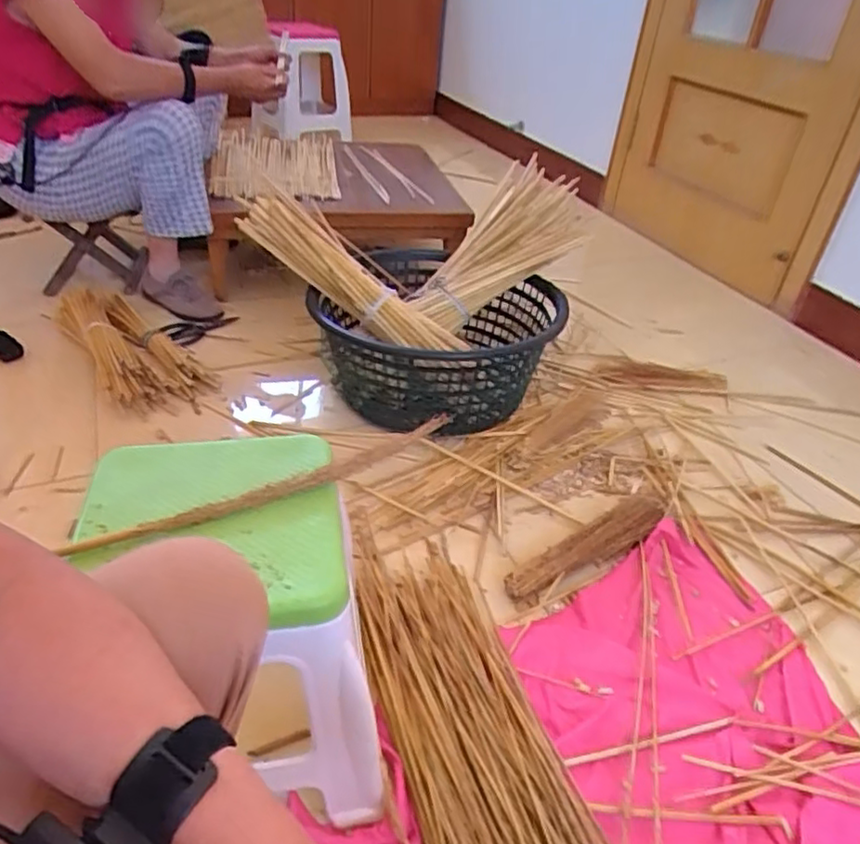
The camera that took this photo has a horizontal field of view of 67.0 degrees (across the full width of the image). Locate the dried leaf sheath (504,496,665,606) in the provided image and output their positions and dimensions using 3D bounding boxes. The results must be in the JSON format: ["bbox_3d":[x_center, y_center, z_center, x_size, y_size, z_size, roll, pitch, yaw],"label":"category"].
[{"bbox_3d":[0.256,0.193,1.024,0.326,0.049,0.071,-23,45,-33],"label":"dried leaf sheath"}]

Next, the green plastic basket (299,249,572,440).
[{"bbox_3d":[0.005,-0.162,1.347,0.474,0.220,0.474,3,36,-3],"label":"green plastic basket"}]

